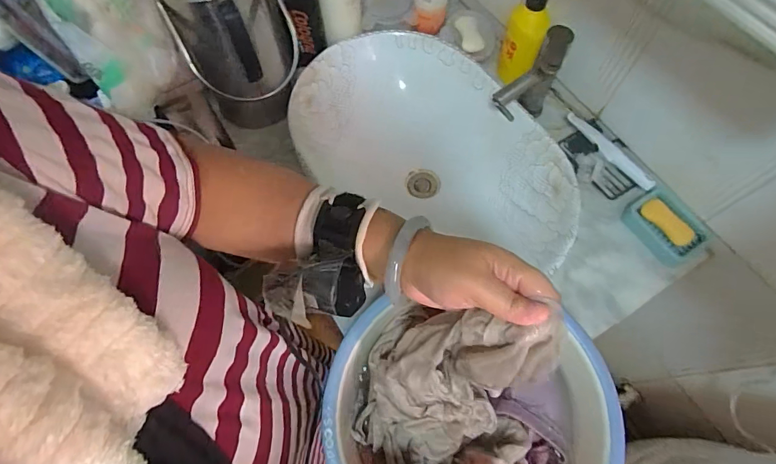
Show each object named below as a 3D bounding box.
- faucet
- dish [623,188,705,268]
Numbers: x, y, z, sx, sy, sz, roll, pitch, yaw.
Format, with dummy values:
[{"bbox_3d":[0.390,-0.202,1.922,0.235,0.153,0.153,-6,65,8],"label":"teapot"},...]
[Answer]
[{"bbox_3d":[0.246,-0.248,0.740,0.137,0.169,0.063,-42,74,-16],"label":"faucet"},{"bbox_3d":[0.463,-0.009,0.715,0.083,0.033,0.120,-36,73,-14],"label":"dish"}]

